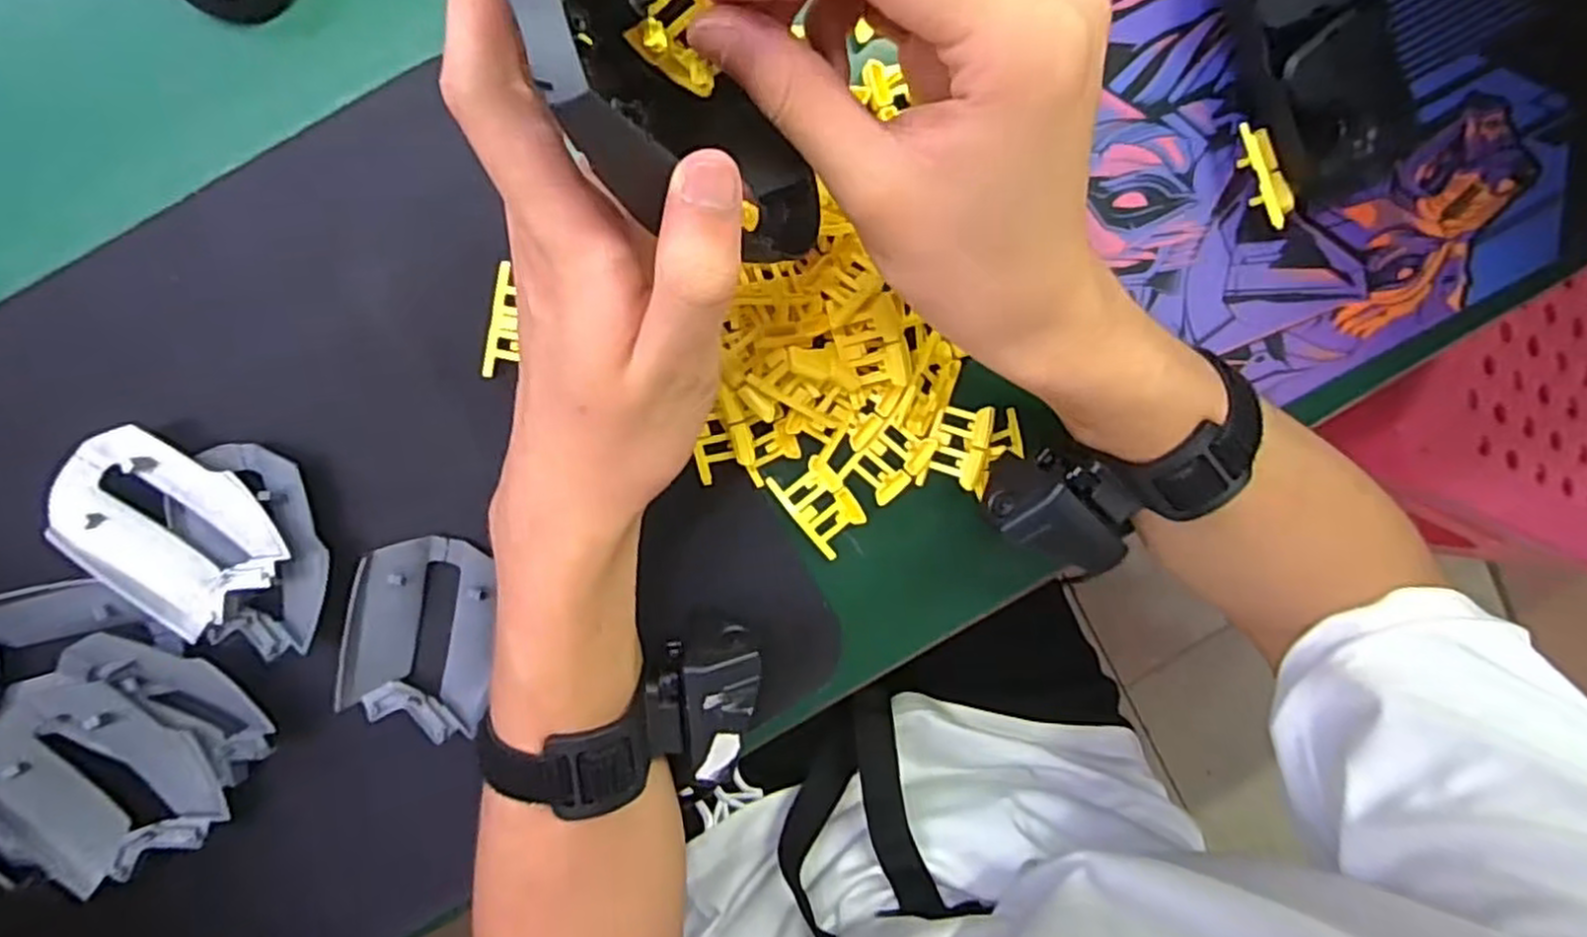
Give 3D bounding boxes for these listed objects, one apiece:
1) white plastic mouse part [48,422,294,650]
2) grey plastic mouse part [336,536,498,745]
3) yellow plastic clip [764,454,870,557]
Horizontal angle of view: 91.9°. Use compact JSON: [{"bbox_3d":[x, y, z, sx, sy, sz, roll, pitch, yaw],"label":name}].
[{"bbox_3d":[-0.238,0.025,0.291,0.078,0.015,0.058,44,92,-10],"label":"white plastic mouse part"},{"bbox_3d":[-0.153,0.068,0.316,0.053,0.016,0.078,8,97,-8],"label":"grey plastic mouse part"},{"bbox_3d":[0.012,0.015,0.332,0.025,0.007,0.042,-39,100,0],"label":"yellow plastic clip"}]

